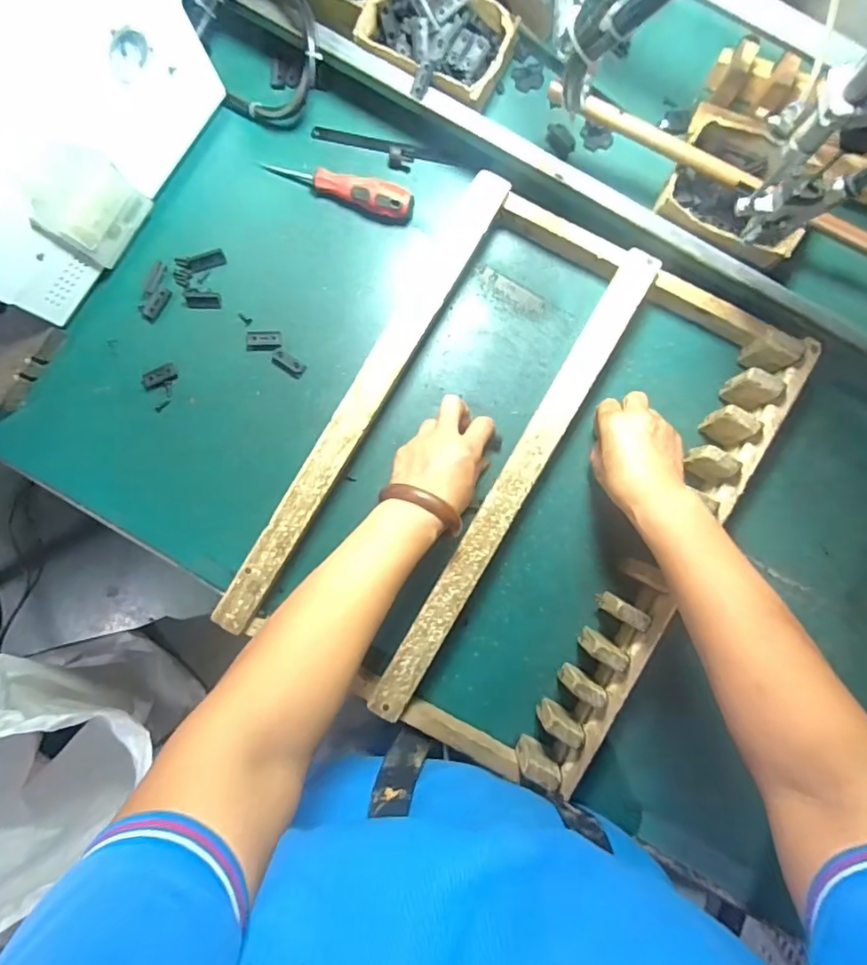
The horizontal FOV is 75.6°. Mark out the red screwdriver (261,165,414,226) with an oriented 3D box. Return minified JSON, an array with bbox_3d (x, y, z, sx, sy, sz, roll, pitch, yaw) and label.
[{"bbox_3d":[-0.094,-0.308,0.573,0.154,0.027,0.030,23,88,2],"label":"red screwdriver"}]

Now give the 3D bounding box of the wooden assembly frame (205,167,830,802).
[{"bbox_3d":[0.081,0.002,0.546,0.368,0.068,0.491,30,88,2],"label":"wooden assembly frame"}]

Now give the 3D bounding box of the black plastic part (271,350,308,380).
[{"bbox_3d":[-0.150,-0.122,0.577,0.037,0.004,0.016,30,88,2],"label":"black plastic part"}]

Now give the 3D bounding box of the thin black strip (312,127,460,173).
[{"bbox_3d":[-0.053,-0.344,0.581,0.150,0.009,0.023,15,88,1],"label":"thin black strip"}]

